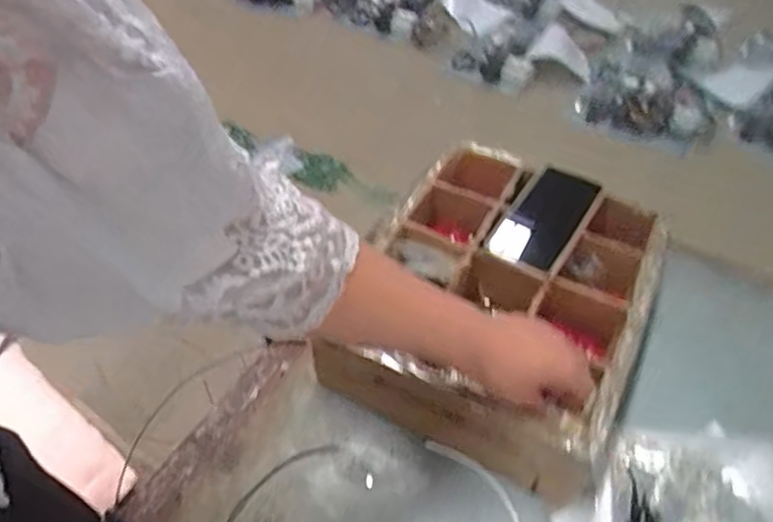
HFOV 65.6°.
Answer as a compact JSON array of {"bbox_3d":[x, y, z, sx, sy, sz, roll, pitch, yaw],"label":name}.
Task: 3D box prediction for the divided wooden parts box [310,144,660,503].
[{"bbox_3d":[0.123,0.041,0.655,0.277,0.101,0.327,18,53,20],"label":"divided wooden parts box"}]

